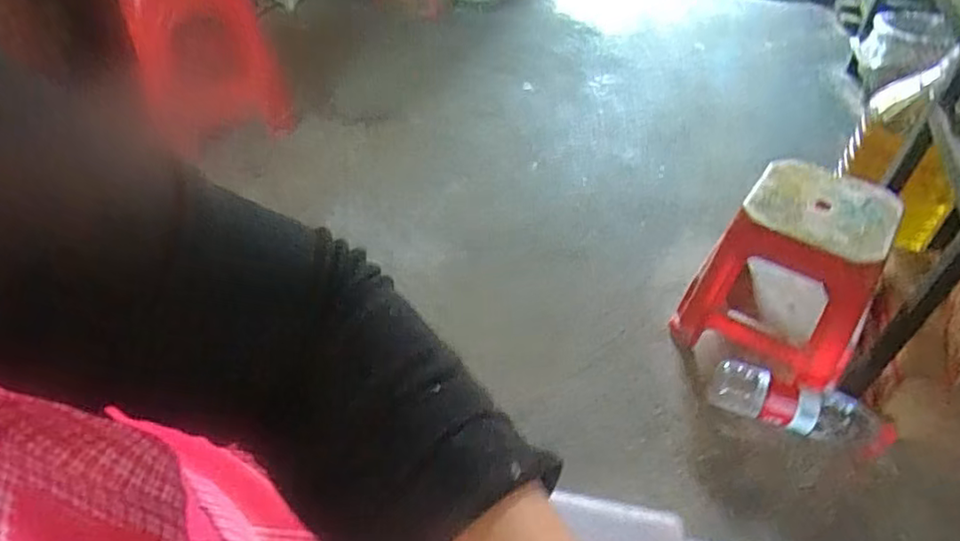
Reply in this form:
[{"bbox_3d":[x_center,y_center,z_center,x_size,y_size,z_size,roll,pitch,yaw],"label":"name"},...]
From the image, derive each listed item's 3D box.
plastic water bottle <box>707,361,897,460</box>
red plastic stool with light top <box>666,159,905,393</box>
[{"bbox_3d":[0.612,0.262,1.150,0.336,0.080,0.093,14,46,12],"label":"plastic water bottle"},{"bbox_3d":[0.623,0.005,1.237,0.315,0.336,0.285,24,49,21],"label":"red plastic stool with light top"}]

